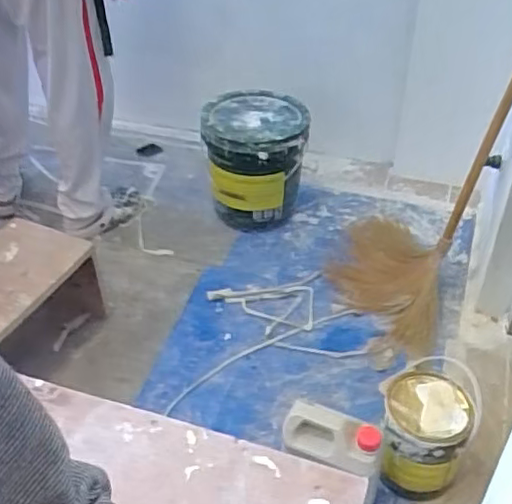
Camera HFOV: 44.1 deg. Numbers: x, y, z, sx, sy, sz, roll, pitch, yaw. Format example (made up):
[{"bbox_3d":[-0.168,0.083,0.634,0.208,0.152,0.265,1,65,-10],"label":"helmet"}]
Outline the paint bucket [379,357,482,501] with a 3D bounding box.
[{"bbox_3d":[0.333,0.352,1.253,0.173,0.208,0.201,12,43,16],"label":"paint bucket"}]

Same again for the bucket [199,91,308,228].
[{"bbox_3d":[0.001,-0.268,1.810,0.279,0.341,0.303,-1,41,1],"label":"bucket"}]

